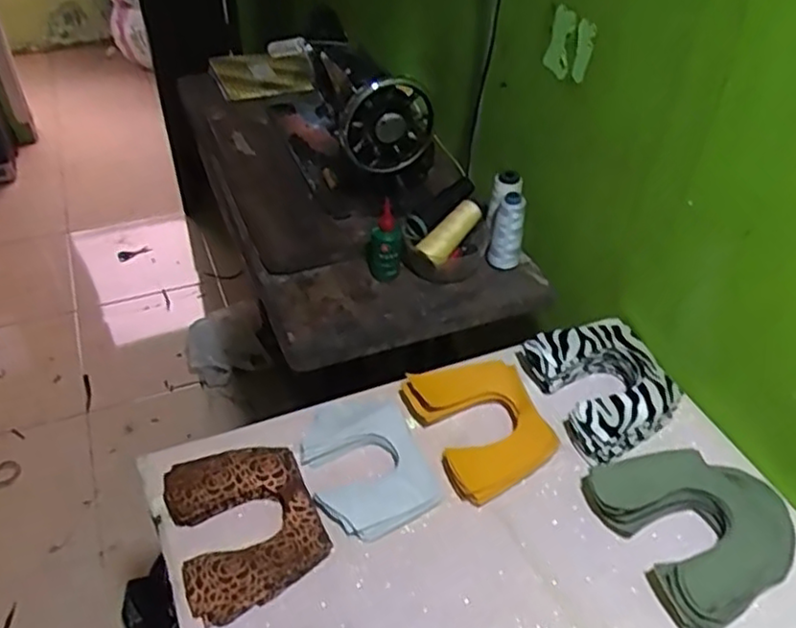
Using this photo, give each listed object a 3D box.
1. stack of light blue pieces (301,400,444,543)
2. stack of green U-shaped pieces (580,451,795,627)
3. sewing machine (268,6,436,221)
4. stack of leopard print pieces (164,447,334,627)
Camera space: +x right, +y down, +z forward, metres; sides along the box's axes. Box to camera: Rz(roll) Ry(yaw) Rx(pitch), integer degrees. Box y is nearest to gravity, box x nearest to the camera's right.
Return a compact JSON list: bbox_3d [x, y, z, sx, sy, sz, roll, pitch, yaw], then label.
[{"bbox_3d":[-0.032,0.157,0.718,0.116,0.028,0.149,-16,44,-19],"label":"stack of light blue pieces"},{"bbox_3d":[0.298,0.202,0.678,0.174,0.041,0.176,-16,44,-19],"label":"stack of green U-shaped pieces"},{"bbox_3d":[-0.091,-0.358,1.125,0.177,0.200,0.438,-11,45,-15],"label":"sewing machine"},{"bbox_3d":[-0.149,0.200,0.667,0.132,0.020,0.159,-19,51,-20],"label":"stack of leopard print pieces"}]

